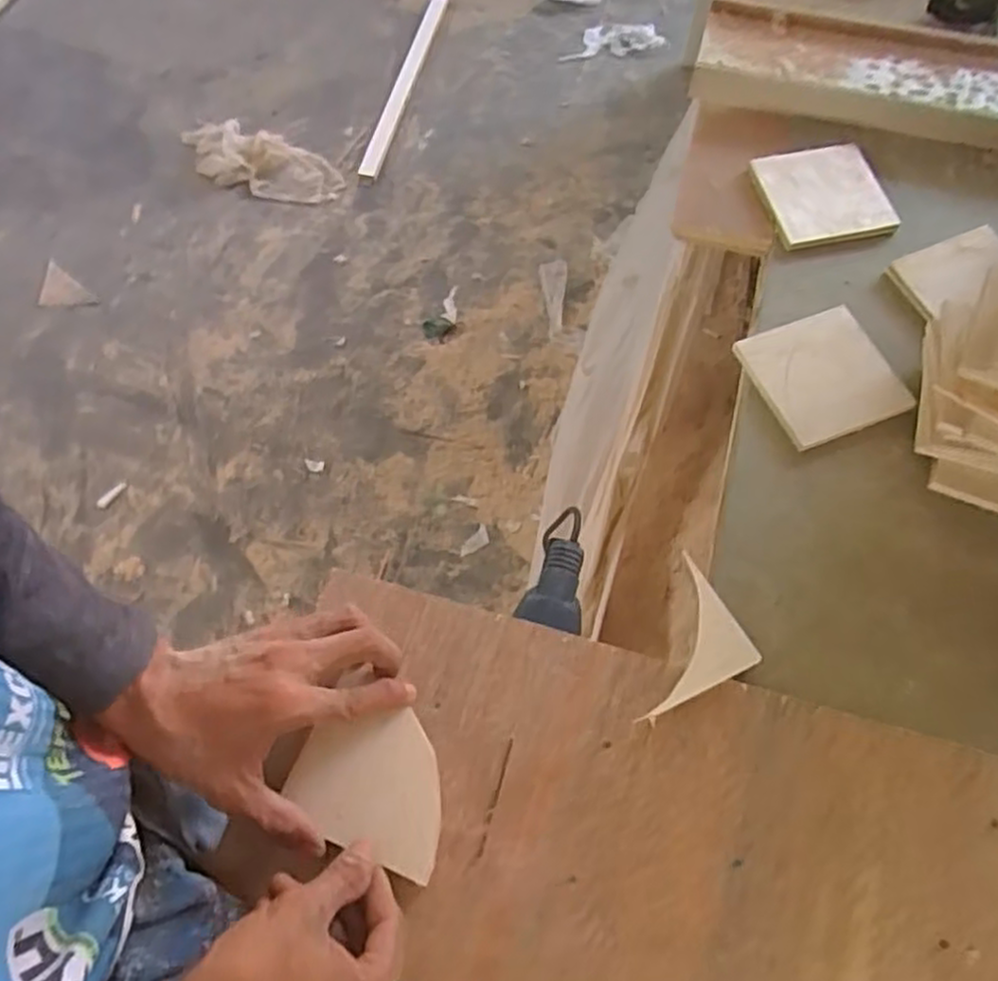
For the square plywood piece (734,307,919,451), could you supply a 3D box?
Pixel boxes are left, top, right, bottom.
[{"bbox_3d":[0.245,-0.089,0.577,0.103,0.013,0.098,-21,67,-7],"label":"square plywood piece"}]

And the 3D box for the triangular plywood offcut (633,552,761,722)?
[{"bbox_3d":[0.114,0.099,0.494,0.089,0.008,0.075,-31,68,-11],"label":"triangular plywood offcut"}]

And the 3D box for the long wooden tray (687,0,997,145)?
[{"bbox_3d":[0.371,-0.369,0.681,0.377,0.035,0.110,12,67,8],"label":"long wooden tray"}]

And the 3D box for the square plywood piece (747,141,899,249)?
[{"bbox_3d":[0.274,-0.254,0.643,0.099,0.006,0.098,-9,66,-2],"label":"square plywood piece"}]

